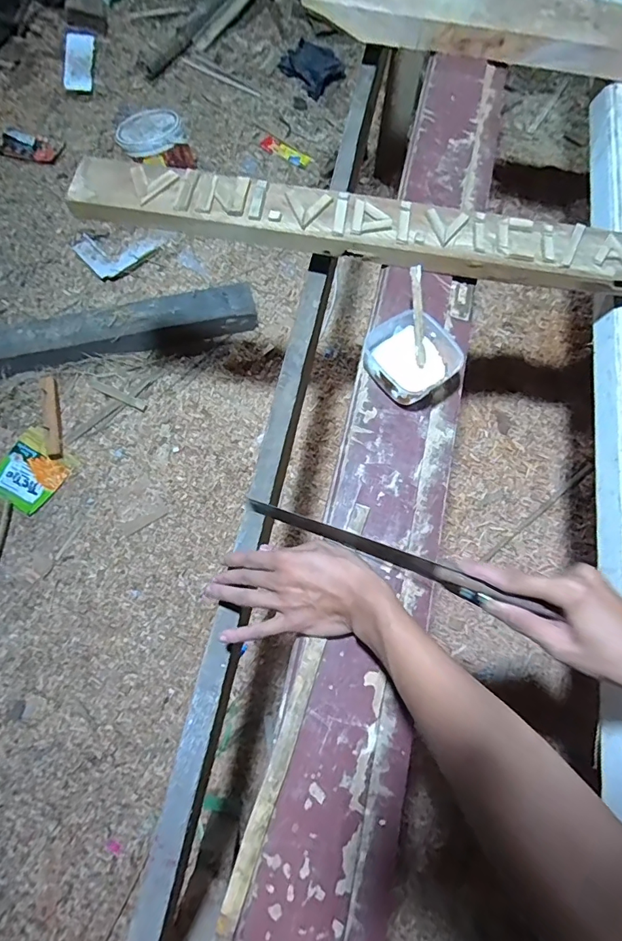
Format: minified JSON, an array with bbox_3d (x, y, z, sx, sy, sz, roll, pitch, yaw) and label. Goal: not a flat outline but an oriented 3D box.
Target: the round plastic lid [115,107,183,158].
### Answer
[{"bbox_3d":[-0.437,-0.915,1.232,0.168,0.026,0.189,-10,72,-5],"label":"round plastic lid"}]

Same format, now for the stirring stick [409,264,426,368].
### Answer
[{"bbox_3d":[0.124,-0.176,0.527,0.011,0.012,0.109,-6,98,-4],"label":"stirring stick"}]

